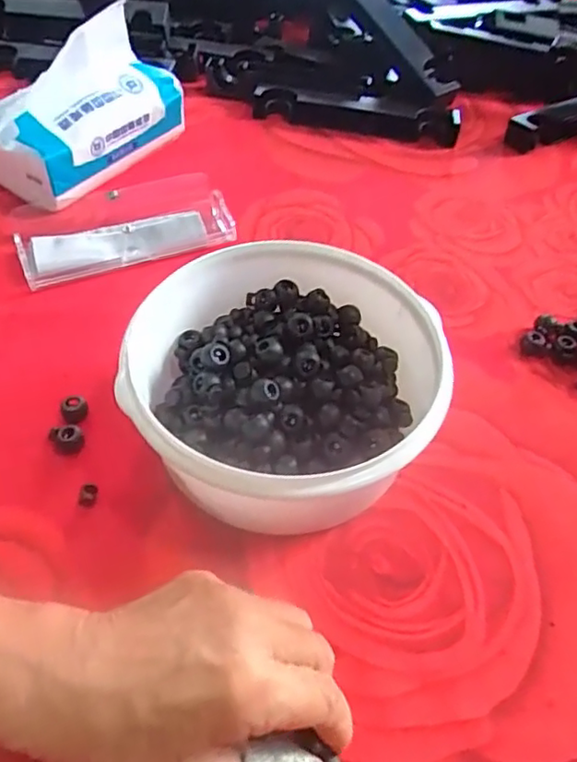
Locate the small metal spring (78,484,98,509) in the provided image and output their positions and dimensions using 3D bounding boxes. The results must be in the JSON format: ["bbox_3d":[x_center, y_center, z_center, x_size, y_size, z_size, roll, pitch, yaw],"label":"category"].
[{"bbox_3d":[-0.108,0.062,0.324,0.009,0.006,0.012,5,51,0],"label":"small metal spring"}]

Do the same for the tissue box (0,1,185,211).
[{"bbox_3d":[-0.172,-0.226,0.489,0.090,0.095,0.158,29,55,18],"label":"tissue box"}]

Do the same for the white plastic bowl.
[{"bbox_3d":[-0.003,0.005,0.329,0.159,0.074,0.150,2,51,-2],"label":"white plastic bowl"}]

